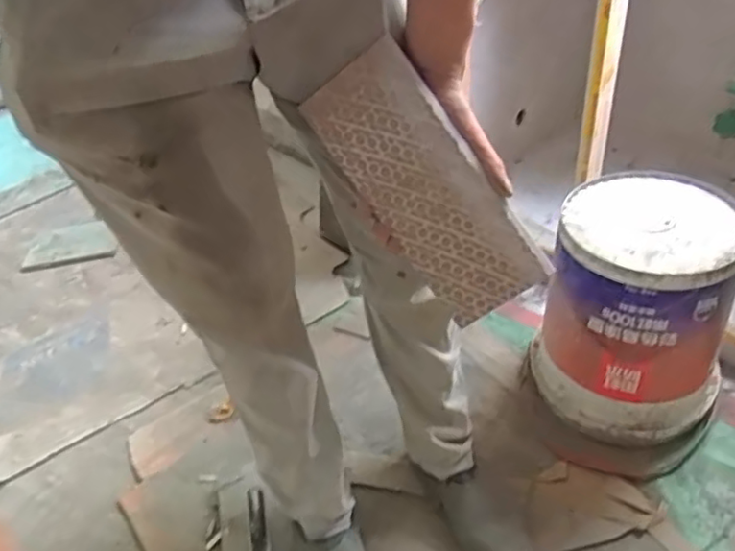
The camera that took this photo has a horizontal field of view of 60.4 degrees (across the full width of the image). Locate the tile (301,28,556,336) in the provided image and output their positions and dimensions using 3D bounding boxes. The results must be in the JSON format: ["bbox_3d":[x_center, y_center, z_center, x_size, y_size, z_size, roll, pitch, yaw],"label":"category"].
[{"bbox_3d":[0.060,-0.092,0.684,0.126,0.300,0.009,-35,7,17],"label":"tile"}]

